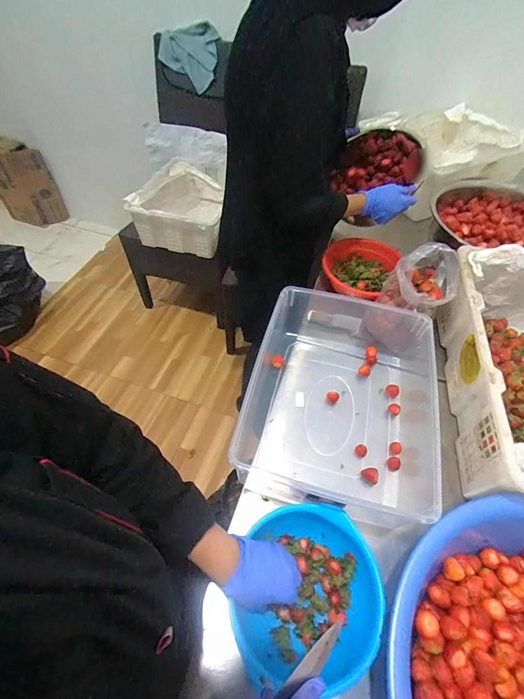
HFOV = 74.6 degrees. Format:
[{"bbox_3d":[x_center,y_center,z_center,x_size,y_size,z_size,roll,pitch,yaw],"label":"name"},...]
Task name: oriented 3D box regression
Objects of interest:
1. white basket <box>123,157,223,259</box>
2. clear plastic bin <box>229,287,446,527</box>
[{"bbox_3d":[-0.308,-0.586,1.415,0.324,0.201,0.477,8,53,3],"label":"white basket"},{"bbox_3d":[0.152,0.071,0.622,0.318,0.112,0.393,14,54,8],"label":"clear plastic bin"}]

